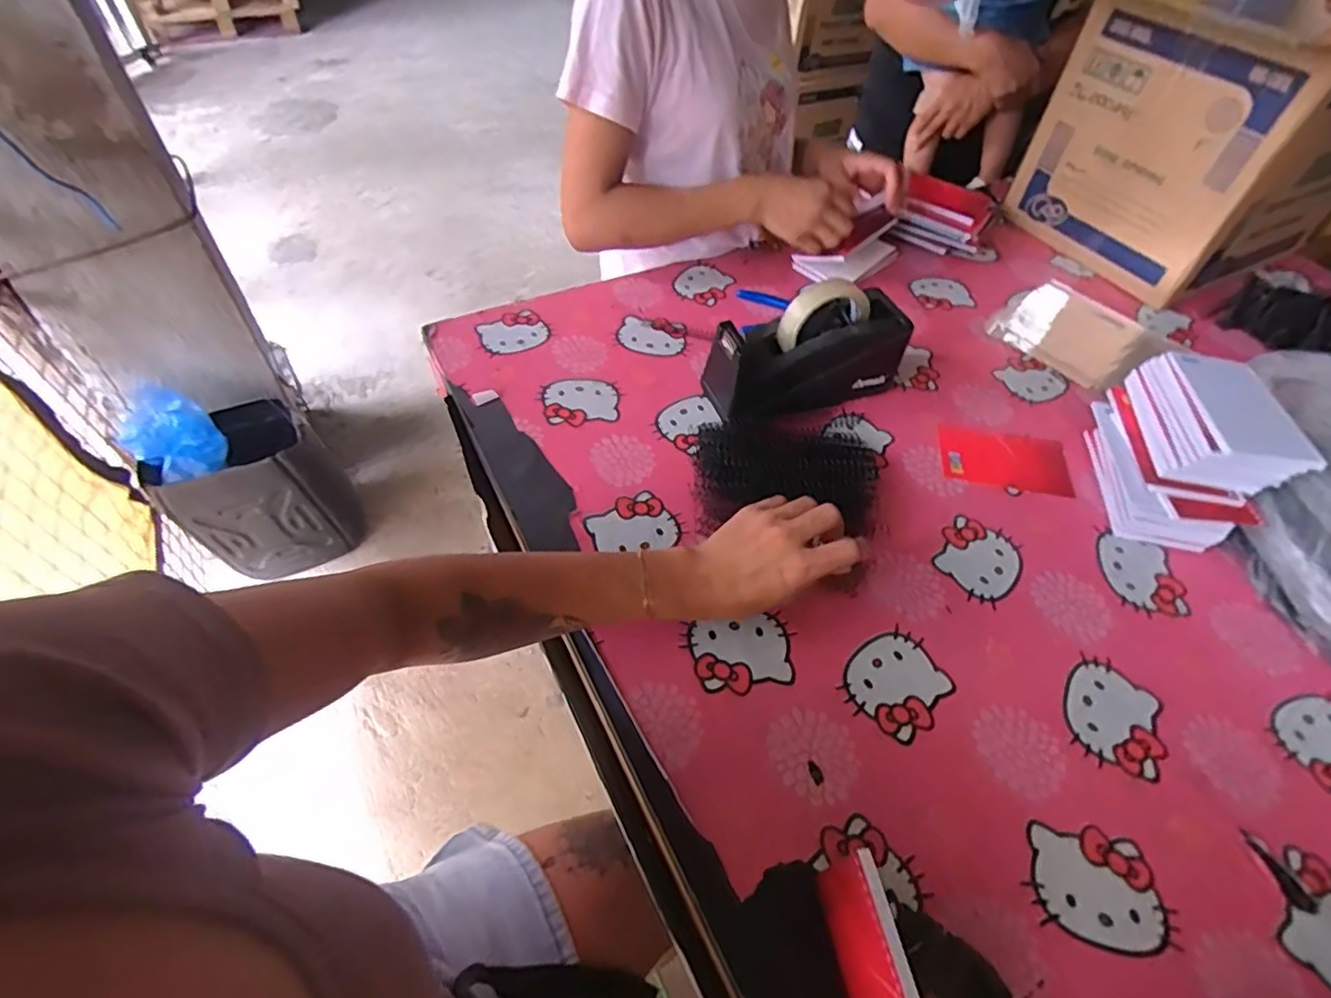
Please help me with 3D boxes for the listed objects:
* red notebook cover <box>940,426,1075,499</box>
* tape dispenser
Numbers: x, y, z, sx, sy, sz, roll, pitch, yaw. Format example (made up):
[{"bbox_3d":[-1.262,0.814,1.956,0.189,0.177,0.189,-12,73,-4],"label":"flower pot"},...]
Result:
[{"bbox_3d":[0.348,-0.039,0.656,0.125,0.004,0.077,10,52,4],"label":"red notebook cover"},{"bbox_3d":[0.148,-0.148,0.655,0.204,0.121,0.085,-13,54,-14],"label":"tape dispenser"}]

